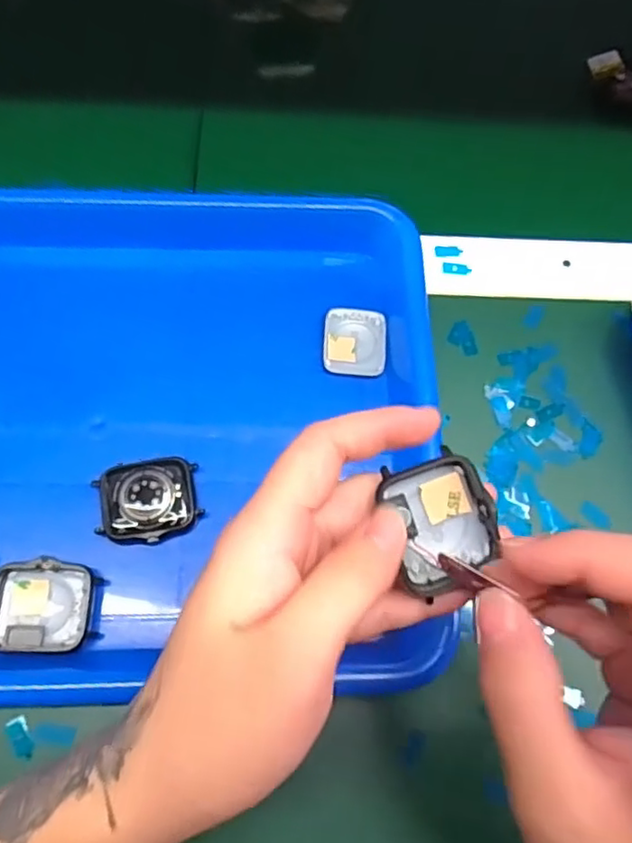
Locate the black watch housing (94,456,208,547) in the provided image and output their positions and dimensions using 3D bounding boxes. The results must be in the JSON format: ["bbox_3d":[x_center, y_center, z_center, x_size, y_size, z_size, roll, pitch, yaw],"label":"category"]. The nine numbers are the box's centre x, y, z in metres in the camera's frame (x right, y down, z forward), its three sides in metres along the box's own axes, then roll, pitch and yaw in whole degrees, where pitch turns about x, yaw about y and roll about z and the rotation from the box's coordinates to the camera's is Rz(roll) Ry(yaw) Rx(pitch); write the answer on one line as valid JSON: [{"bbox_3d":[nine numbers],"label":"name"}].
[{"bbox_3d":[-0.079,0.037,0.289,0.046,0.009,0.038,-9,69,-6],"label":"black watch housing"}]

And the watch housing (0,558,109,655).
[{"bbox_3d":[-0.119,0.082,0.271,0.045,0.010,0.038,2,68,-2],"label":"watch housing"}]

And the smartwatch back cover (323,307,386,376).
[{"bbox_3d":[0.021,-0.043,0.331,0.032,0.006,0.038,4,68,-1],"label":"smartwatch back cover"}]

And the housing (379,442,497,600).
[{"bbox_3d":[0.044,0.035,0.218,0.035,0.011,0.045,-16,92,-10],"label":"housing"}]

